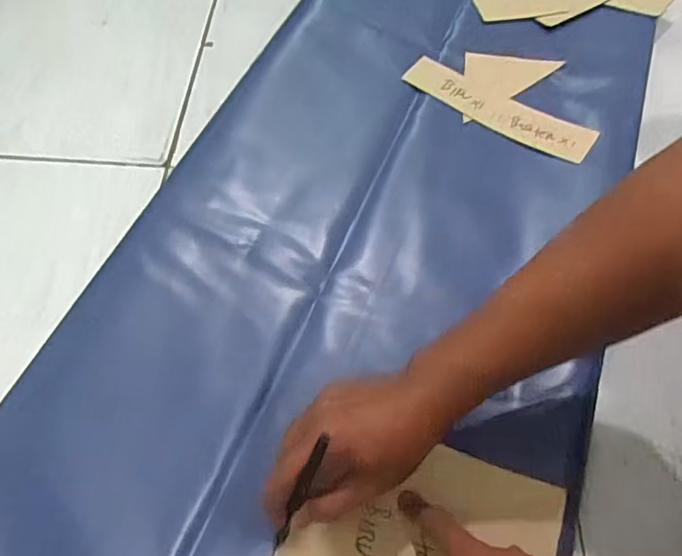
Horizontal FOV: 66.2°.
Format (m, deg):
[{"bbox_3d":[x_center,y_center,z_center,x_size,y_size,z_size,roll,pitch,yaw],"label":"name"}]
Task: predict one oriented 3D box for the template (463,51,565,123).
[{"bbox_3d":[0.195,-0.258,0.659,0.165,0.006,0.078,-32,74,-17],"label":"template"}]

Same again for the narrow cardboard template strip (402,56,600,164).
[{"bbox_3d":[0.187,-0.203,0.625,0.228,0.013,0.059,31,68,15],"label":"narrow cardboard template strip"}]

